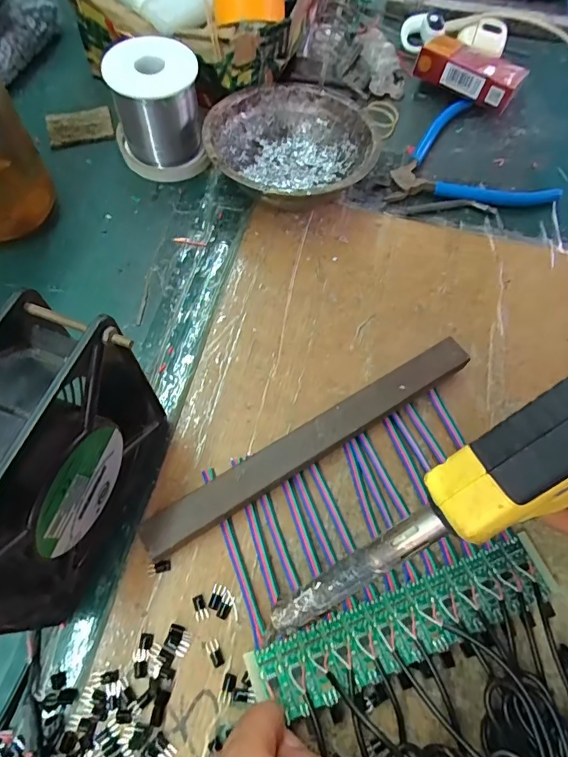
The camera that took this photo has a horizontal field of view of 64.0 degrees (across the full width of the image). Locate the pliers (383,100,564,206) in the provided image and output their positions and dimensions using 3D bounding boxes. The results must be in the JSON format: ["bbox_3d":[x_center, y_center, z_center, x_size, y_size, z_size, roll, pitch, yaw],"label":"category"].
[{"bbox_3d":[0.152,-0.193,0.384,0.135,0.012,0.112,1,65,-2],"label":"pliers"}]

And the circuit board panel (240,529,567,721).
[{"bbox_3d":[0.063,0.123,0.230,0.160,0.006,0.032,-17,67,-11],"label":"circuit board panel"}]

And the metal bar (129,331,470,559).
[{"bbox_3d":[0.020,0.036,0.266,0.212,0.018,0.021,-29,69,-15],"label":"metal bar"}]

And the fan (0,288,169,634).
[{"bbox_3d":[-0.104,0.045,0.201,0.049,0.117,0.123,21,66,7],"label":"fan"}]

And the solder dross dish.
[{"bbox_3d":[0.005,-0.172,0.350,0.122,0.043,0.121,1,65,-2],"label":"solder dross dish"}]

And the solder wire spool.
[{"bbox_3d":[-0.095,-0.203,0.346,0.071,0.068,0.068,-11,66,-8],"label":"solder wire spool"}]

